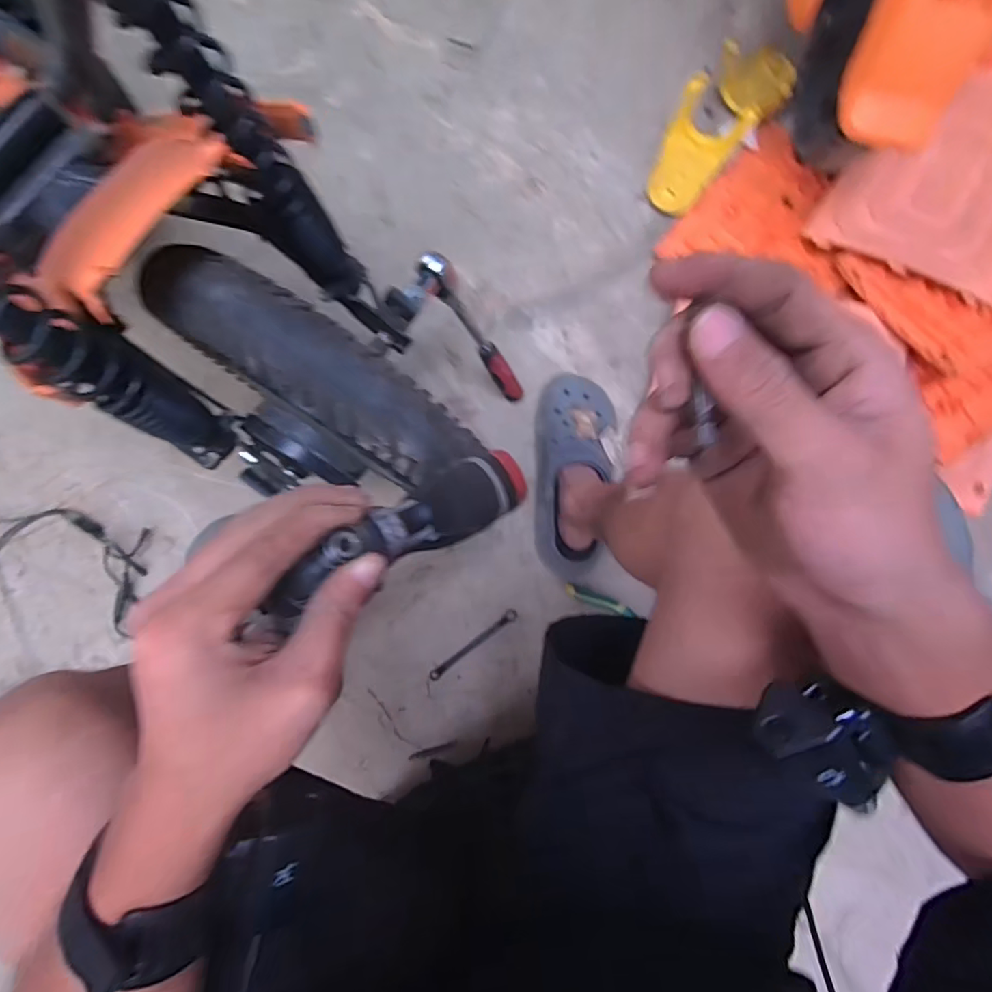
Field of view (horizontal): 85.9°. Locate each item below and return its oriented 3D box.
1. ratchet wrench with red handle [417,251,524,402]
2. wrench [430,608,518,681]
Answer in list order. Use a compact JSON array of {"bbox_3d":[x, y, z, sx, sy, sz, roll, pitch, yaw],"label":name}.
[{"bbox_3d":[-0.020,-0.196,0.660,0.034,0.245,0.031,30,80,35],"label":"ratchet wrench with red handle"},{"bbox_3d":[-0.030,0.201,0.724,0.143,0.008,0.016,-36,88,-8],"label":"wrench"}]

